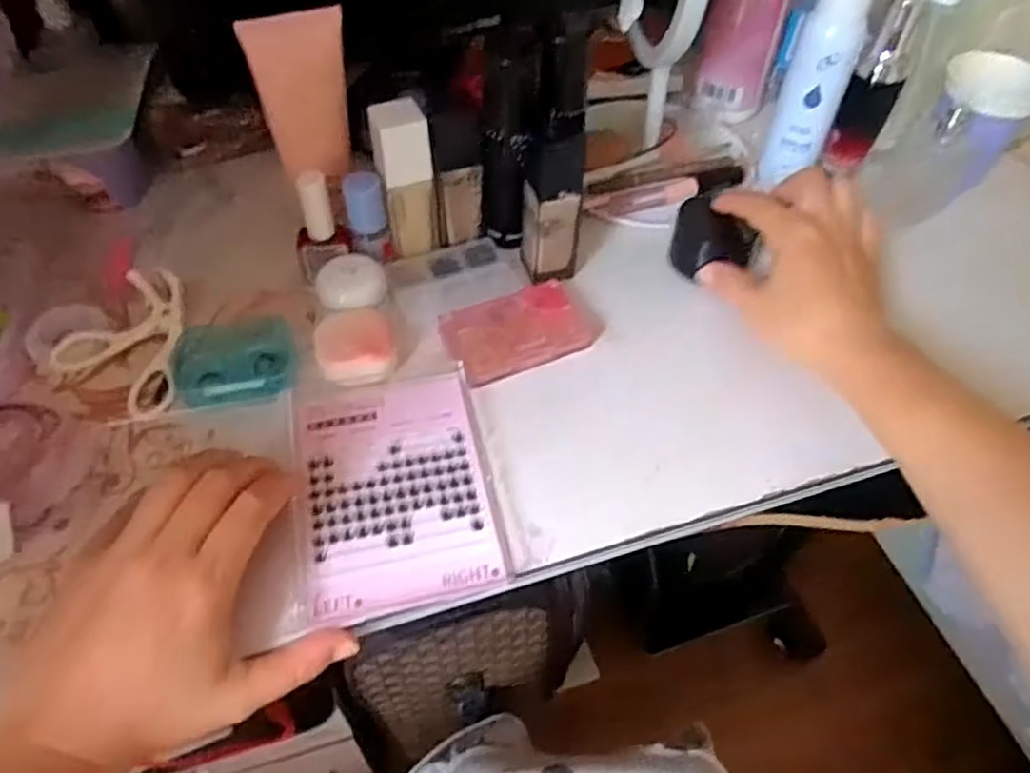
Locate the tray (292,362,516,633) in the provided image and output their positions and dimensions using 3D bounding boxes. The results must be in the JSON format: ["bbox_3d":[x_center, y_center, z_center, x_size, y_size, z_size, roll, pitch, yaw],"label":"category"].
[{"bbox_3d":[-0.066,0.053,0.384,0.103,0.006,0.141,-10,52,-9],"label":"tray"}]

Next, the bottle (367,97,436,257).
[{"bbox_3d":[-0.069,-0.133,0.446,0.032,0.105,0.021,-11,53,-10],"label":"bottle"}]

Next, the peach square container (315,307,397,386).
[{"bbox_3d":[-0.097,-0.026,0.427,0.044,0.013,0.053,-10,52,-8],"label":"peach square container"}]

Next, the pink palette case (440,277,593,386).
[{"bbox_3d":[0.003,-0.036,0.447,0.092,0.008,0.058,-21,55,-17],"label":"pink palette case"}]

